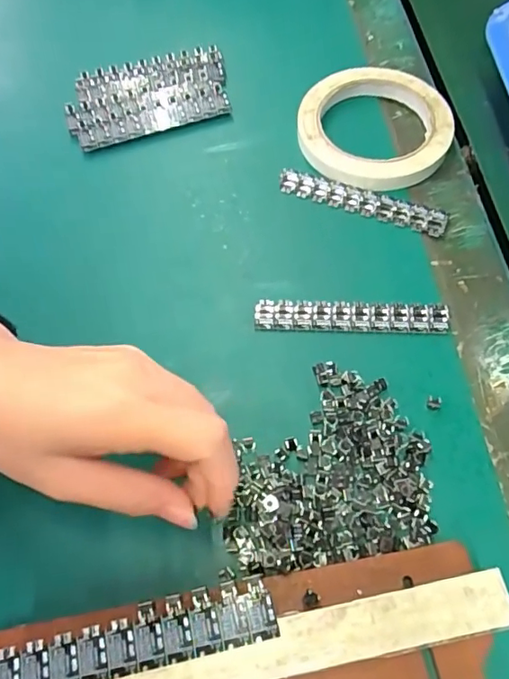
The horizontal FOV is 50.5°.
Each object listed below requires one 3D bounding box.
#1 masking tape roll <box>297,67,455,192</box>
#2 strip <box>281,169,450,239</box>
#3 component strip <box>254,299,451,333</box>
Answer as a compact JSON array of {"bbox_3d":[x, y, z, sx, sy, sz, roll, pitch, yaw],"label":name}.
[{"bbox_3d":[0.083,-0.146,0.373,0.100,0.016,0.105,-1,63,2],"label":"masking tape roll"},{"bbox_3d":[0.070,-0.089,0.350,0.109,0.006,0.019,19,66,12],"label":"strip"},{"bbox_3d":[0.056,-0.013,0.311,0.110,0.005,0.018,1,63,3],"label":"component strip"}]

